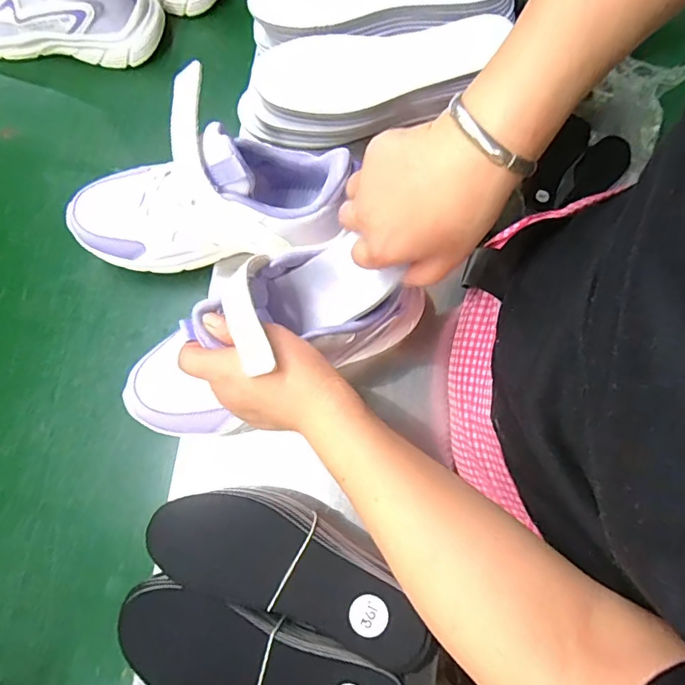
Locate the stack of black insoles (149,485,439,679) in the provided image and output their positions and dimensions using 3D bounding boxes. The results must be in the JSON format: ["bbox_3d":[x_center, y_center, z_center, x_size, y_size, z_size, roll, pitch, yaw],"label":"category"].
[{"bbox_3d":[-0.035,0.165,0.394,0.210,0.051,0.081,20,79,4],"label":"stack of black insoles"}]

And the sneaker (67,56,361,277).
[{"bbox_3d":[-0.111,-0.134,0.430,0.243,0.117,0.111,-6,78,13],"label":"sneaker"}]

